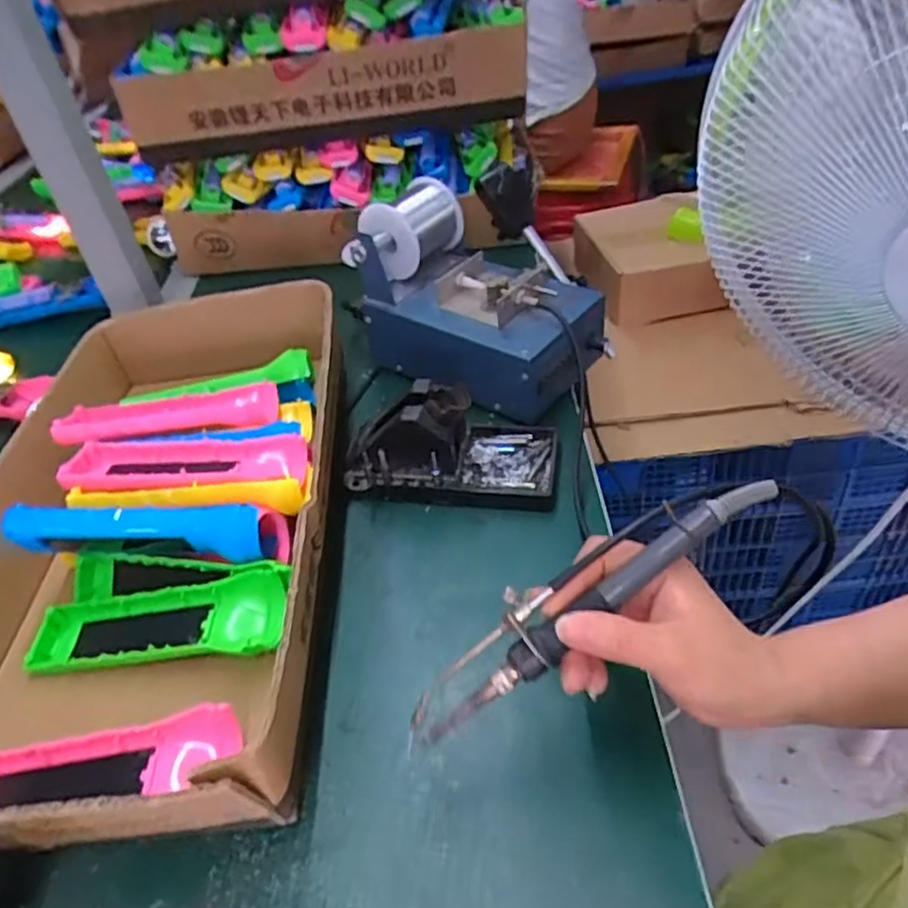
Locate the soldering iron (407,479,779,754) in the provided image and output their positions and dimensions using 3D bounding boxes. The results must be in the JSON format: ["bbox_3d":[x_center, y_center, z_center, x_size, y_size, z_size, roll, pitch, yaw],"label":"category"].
[{"bbox_3d":[0.057,0.069,0.329,0.204,0.023,0.029,-38,45,5],"label":"soldering iron"}]

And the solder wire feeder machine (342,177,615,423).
[{"bbox_3d":[0.019,-0.135,0.589,0.205,0.125,0.124,27,52,32],"label":"solder wire feeder machine"}]

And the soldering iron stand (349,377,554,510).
[{"bbox_3d":[-0.003,-0.011,0.514,0.154,0.073,0.076,3,43,11],"label":"soldering iron stand"}]

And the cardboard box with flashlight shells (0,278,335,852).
[{"bbox_3d":[-0.194,0.037,0.470,0.220,0.086,0.418,-4,41,1],"label":"cardboard box with flashlight shells"}]

